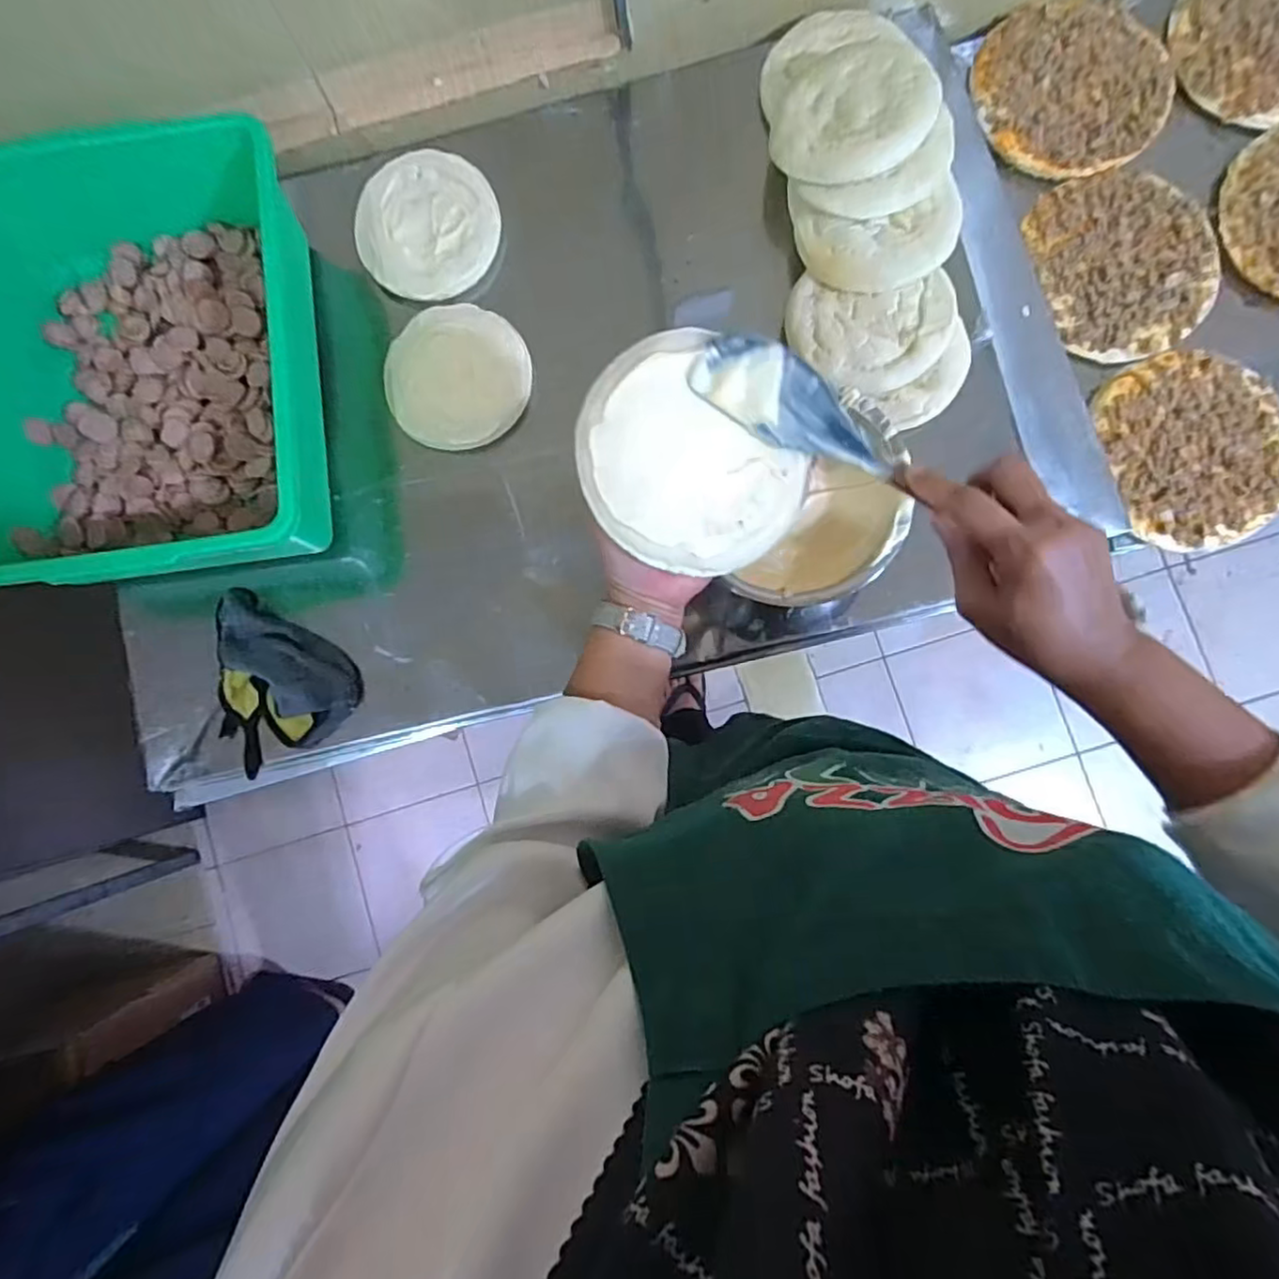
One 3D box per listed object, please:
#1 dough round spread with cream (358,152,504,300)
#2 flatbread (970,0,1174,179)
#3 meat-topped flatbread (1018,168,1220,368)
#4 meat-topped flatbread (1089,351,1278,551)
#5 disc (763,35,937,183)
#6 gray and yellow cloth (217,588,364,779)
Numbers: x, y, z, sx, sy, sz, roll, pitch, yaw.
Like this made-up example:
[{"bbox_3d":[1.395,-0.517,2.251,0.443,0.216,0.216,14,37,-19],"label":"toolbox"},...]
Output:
[{"bbox_3d":[-0.220,-0.428,0.682,0.147,0.026,0.142,0,86,5],"label":"dough round spread with cream"},{"bbox_3d":[0.479,-0.614,0.720,0.207,0.010,0.203,-30,84,3],"label":"flatbread"},{"bbox_3d":[0.514,-0.402,0.697,0.177,0.017,0.201,-16,85,4],"label":"meat-topped flatbread"},{"bbox_3d":[0.572,-0.197,0.671,0.185,0.017,0.198,-17,85,4],"label":"meat-topped flatbread"},{"bbox_3d":[0.195,-0.486,0.606,0.147,0.021,0.134,-3,79,18],"label":"disc"},{"bbox_3d":[-0.370,0.043,0.638,0.168,0.035,0.140,40,90,7],"label":"gray and yellow cloth"}]

